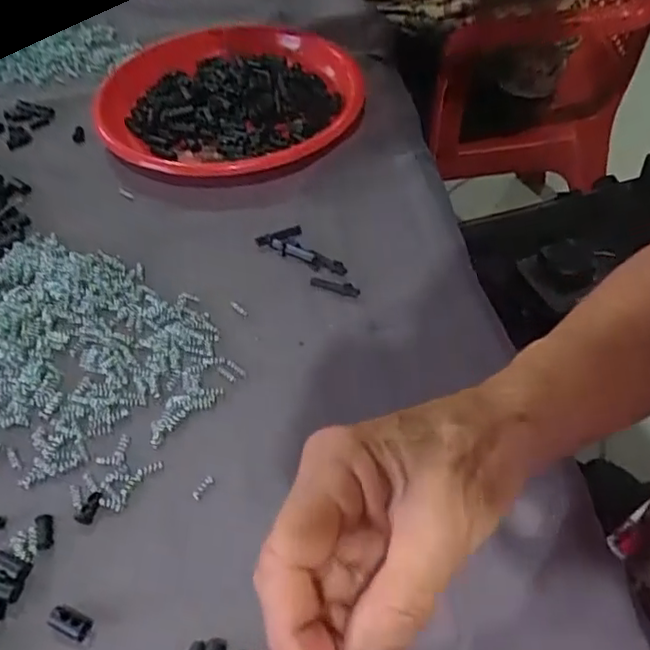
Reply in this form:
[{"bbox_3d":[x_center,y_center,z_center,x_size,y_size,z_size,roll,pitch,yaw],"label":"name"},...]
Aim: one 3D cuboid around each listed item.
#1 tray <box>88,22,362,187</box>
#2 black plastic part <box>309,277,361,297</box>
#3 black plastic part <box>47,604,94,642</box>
[{"bbox_3d":[-0.087,-0.197,0.562,0.235,0.035,0.219,6,50,8],"label":"tray"},{"bbox_3d":[0.006,-0.026,0.430,0.035,0.004,0.009,17,52,17],"label":"black plastic part"},{"bbox_3d":[-0.119,0.137,0.297,0.022,0.007,0.011,18,52,17],"label":"black plastic part"}]

